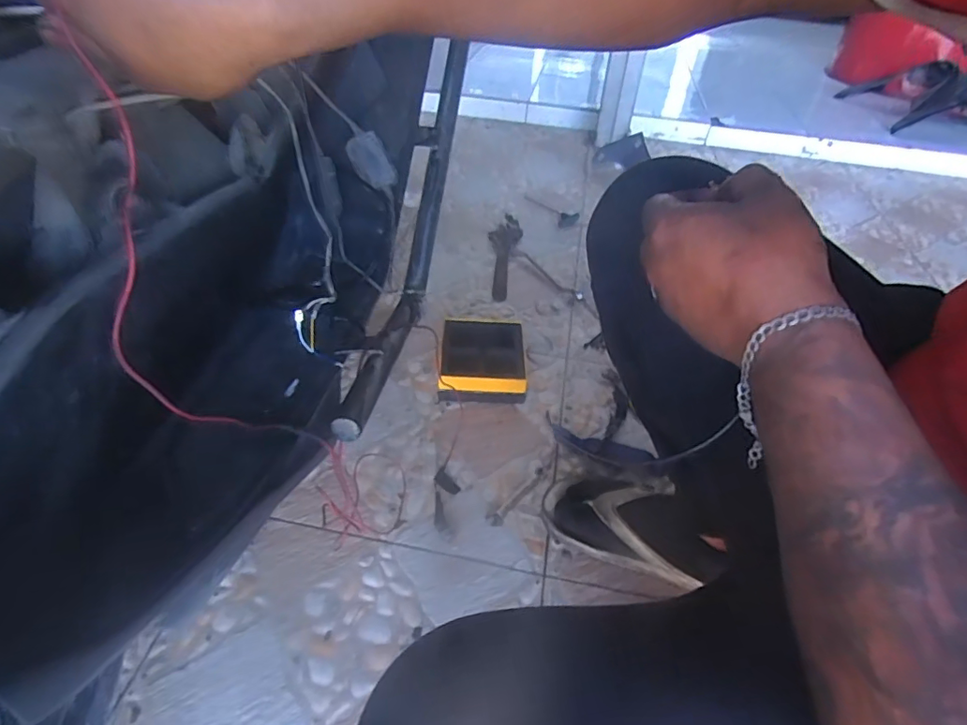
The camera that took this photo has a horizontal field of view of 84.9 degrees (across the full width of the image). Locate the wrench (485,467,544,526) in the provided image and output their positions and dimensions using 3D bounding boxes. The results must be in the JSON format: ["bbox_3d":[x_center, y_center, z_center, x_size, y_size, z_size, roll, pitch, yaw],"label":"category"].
[{"bbox_3d":[0.048,0.184,0.726,0.019,0.004,0.119,32,48,27],"label":"wrench"}]

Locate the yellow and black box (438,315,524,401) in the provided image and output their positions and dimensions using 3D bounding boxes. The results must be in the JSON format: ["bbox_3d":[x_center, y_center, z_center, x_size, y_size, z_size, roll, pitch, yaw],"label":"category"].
[{"bbox_3d":[-0.004,-0.009,0.922,0.143,0.056,0.169,2,41,-4],"label":"yellow and black box"}]

